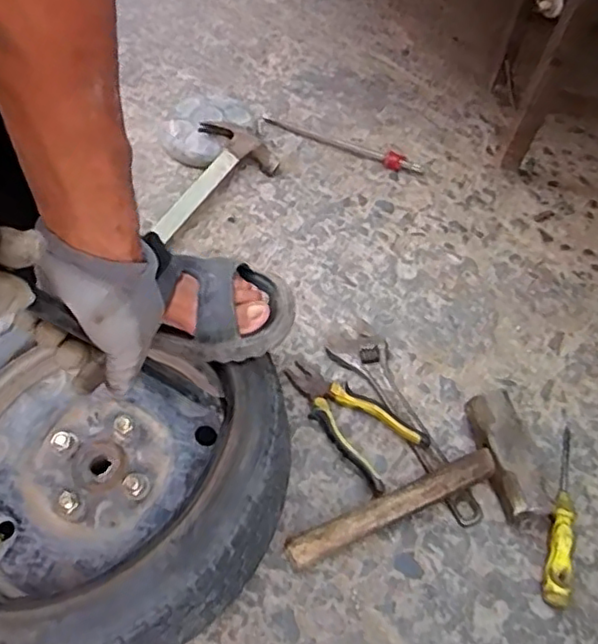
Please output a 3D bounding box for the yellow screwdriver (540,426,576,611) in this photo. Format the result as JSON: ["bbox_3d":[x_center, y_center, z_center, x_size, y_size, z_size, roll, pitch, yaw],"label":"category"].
[{"bbox_3d":[0.289,0.207,0.694,0.023,0.031,0.200,15,60,10],"label":"yellow screwdriver"}]

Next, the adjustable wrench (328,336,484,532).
[{"bbox_3d":[0.136,0.118,0.750,0.061,0.016,0.256,-30,63,-17],"label":"adjustable wrench"}]

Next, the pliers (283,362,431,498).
[{"bbox_3d":[0.058,0.109,0.751,0.084,0.029,0.181,-39,66,-21],"label":"pliers"}]

